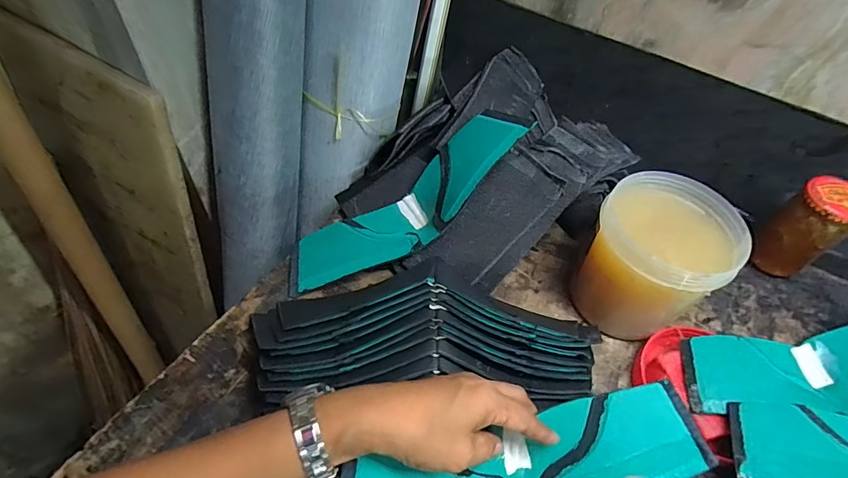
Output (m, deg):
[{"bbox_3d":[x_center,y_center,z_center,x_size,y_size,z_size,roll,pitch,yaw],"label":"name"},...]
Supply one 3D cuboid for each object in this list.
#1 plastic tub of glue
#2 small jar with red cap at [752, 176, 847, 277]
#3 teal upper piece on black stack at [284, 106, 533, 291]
[{"bbox_3d":[0.217,0.023,0.429,0.119,0.124,0.110,3,51,-4],"label":"plastic tub of glue"},{"bbox_3d":[0.420,-0.011,0.480,0.051,0.105,0.058,-28,59,-25],"label":"small jar with red cap"},{"bbox_3d":[-0.014,-0.032,0.472,0.280,0.057,0.082,-35,58,4],"label":"teal upper piece on black stack"}]

